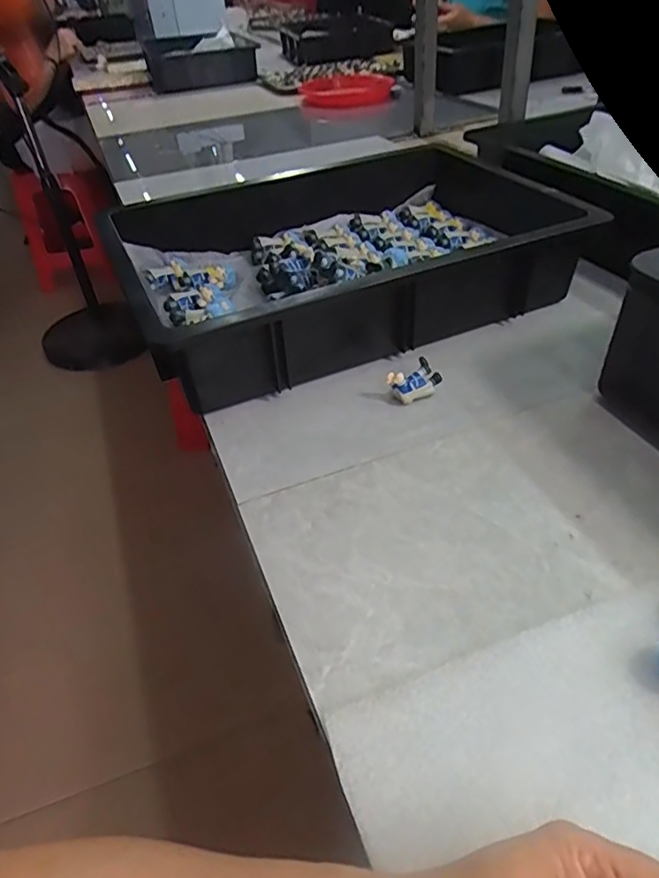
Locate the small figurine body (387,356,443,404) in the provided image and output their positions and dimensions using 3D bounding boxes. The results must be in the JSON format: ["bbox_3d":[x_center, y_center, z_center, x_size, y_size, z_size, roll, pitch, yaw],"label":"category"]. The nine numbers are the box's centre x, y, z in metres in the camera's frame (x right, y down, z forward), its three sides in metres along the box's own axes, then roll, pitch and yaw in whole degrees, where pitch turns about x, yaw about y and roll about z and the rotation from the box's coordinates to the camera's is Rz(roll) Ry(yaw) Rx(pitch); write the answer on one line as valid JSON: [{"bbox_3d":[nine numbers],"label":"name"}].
[{"bbox_3d":[0.074,-0.047,0.498,0.047,0.029,0.023,-32,47,-28],"label":"small figurine body"}]

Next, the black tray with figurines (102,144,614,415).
[{"bbox_3d":[0.001,-0.206,0.644,0.434,0.096,0.368,-20,42,-17],"label":"black tray with figurines"}]

